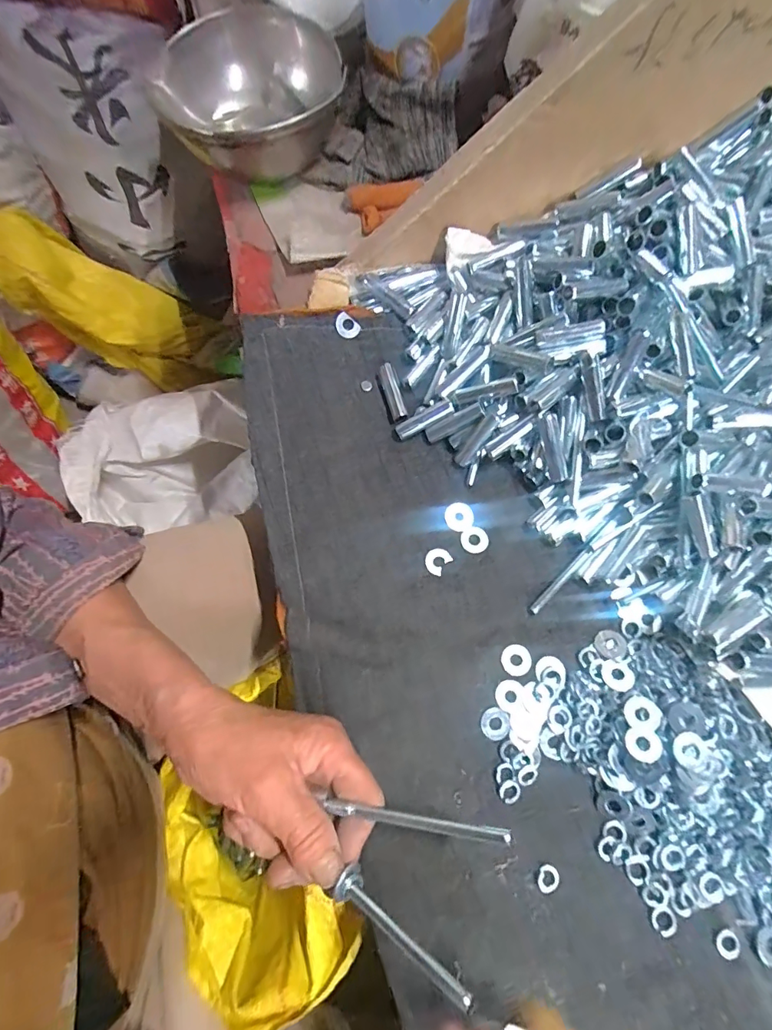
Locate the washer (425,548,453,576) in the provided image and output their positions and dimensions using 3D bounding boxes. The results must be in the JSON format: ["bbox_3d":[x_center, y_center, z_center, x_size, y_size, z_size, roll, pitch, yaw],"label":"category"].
[{"bbox_3d":[0.035,0.031,0.307,0.015,0.004,0.018,34,79,8],"label":"washer"}]

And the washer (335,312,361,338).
[{"bbox_3d":[-0.029,-0.141,0.340,0.019,0.004,0.014,31,97,-32],"label":"washer"}]

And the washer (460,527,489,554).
[{"bbox_3d":[0.061,0.017,0.313,0.019,0.004,0.018,-9,76,-2],"label":"washer"}]

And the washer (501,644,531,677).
[{"bbox_3d":[0.084,0.094,0.292,0.019,0.004,0.019,-22,77,-5],"label":"washer"}]

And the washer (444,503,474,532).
[{"bbox_3d":[0.052,0.001,0.318,0.020,0.004,0.020,0,76,0],"label":"washer"}]

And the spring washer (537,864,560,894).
[{"bbox_3d":[0.094,0.211,0.262,0.012,0.004,0.015,26,78,6],"label":"spring washer"}]

